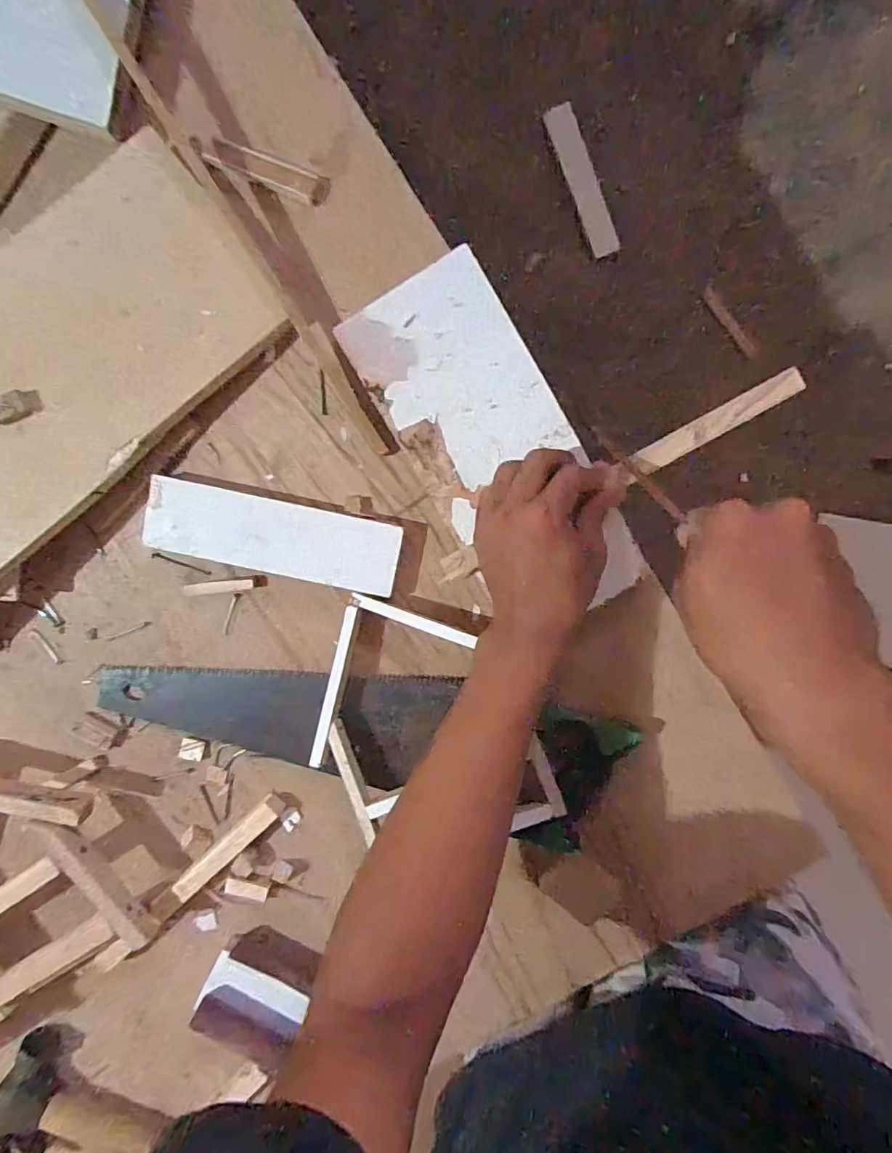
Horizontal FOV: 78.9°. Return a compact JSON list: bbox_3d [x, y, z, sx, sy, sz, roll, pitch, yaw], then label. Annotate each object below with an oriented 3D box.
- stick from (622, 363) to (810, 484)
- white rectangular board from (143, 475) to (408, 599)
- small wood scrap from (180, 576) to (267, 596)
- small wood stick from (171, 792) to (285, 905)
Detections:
[{"bbox_3d":[0.195,-0.111,0.396,0.133,0.010,0.019,-29,95,3],"label":"stick"},{"bbox_3d":[-0.138,-0.031,0.437,0.202,0.025,0.059,12,98,2],"label":"white rectangular board"},{"bbox_3d":[-0.183,0.008,0.450,0.067,0.008,0.012,-6,97,4],"label":"small wood scrap"},{"bbox_3d":[-0.189,0.235,0.470,0.118,0.021,0.018,-43,93,8],"label":"small wood stick"}]

